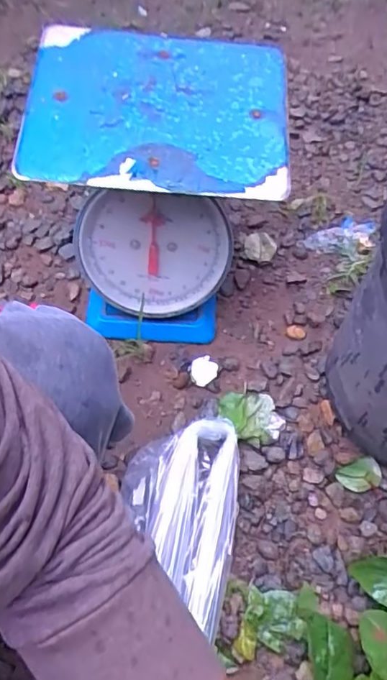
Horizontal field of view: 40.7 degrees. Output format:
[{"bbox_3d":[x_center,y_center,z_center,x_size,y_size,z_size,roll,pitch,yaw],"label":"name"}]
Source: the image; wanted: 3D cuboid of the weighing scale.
[{"bbox_3d":[-0.041,-0.201,0.721,0.294,0.272,0.305,1,65,1],"label":"weighing scale"}]

